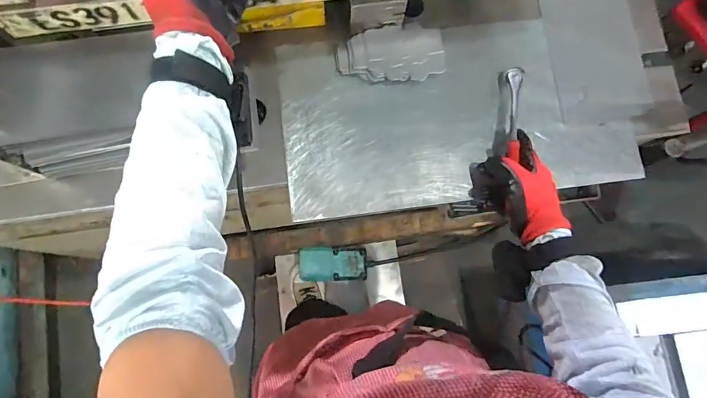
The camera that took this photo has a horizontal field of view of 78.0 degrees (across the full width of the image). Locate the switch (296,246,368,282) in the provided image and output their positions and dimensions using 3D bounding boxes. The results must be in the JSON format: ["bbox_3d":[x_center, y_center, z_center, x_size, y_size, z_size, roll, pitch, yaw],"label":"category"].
[{"bbox_3d":[-0.057,0.198,1.318,0.220,0.044,0.102,4,78,-25],"label":"switch"}]

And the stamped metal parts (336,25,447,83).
[{"bbox_3d":[0.052,-0.203,0.624,0.146,0.033,0.085,-5,79,-2],"label":"stamped metal parts"}]

